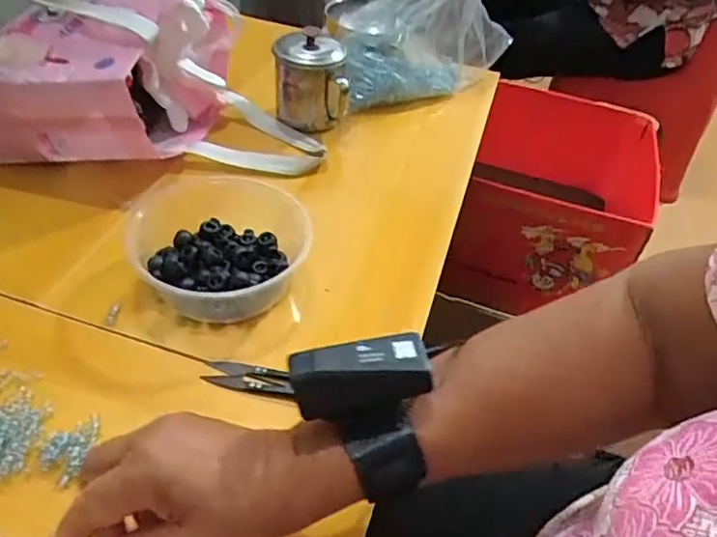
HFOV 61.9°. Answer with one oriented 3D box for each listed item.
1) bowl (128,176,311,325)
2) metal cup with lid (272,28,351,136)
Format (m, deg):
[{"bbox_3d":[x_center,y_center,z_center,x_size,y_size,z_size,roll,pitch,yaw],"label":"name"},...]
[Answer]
[{"bbox_3d":[-0.120,-0.028,0.495,0.131,0.057,0.141,4,43,-4],"label":"bowl"},{"bbox_3d":[-0.052,-0.210,0.672,0.078,0.099,0.067,7,43,0],"label":"metal cup with lid"}]

